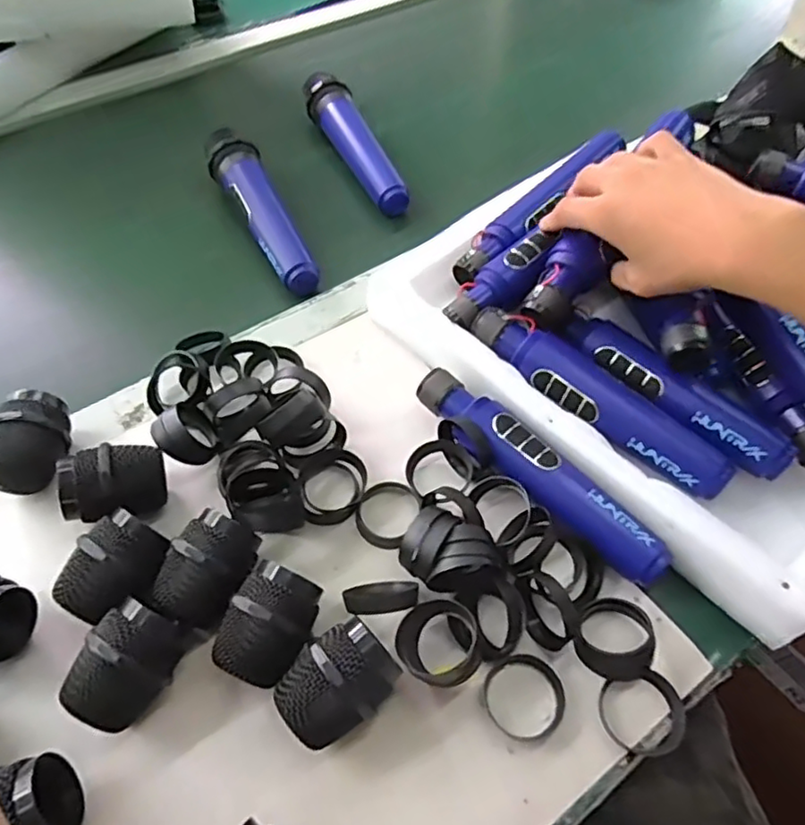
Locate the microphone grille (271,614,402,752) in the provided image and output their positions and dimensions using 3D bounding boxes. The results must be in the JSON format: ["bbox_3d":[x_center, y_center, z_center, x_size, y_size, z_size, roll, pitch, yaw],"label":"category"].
[{"bbox_3d":[-0.032,0.142,0.332,0.063,0.049,0.045,-35,62,-23],"label":"microphone grille"}]

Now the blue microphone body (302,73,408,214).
[{"bbox_3d":[-0.049,-0.270,0.625,0.043,0.043,0.199,-17,56,-14],"label":"blue microphone body"}]

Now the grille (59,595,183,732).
[{"bbox_3d":[-0.146,0.133,0.330,0.053,0.044,0.056,18,56,11],"label":"grille"}]

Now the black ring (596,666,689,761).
[{"bbox_3d":[0.131,0.162,0.342,0.046,0.010,0.039,-12,55,-10],"label":"black ring"}]

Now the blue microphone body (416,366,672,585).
[{"bbox_3d":[0.083,0.038,0.410,0.034,0.038,0.189,-35,62,-24],"label":"blue microphone body"}]

